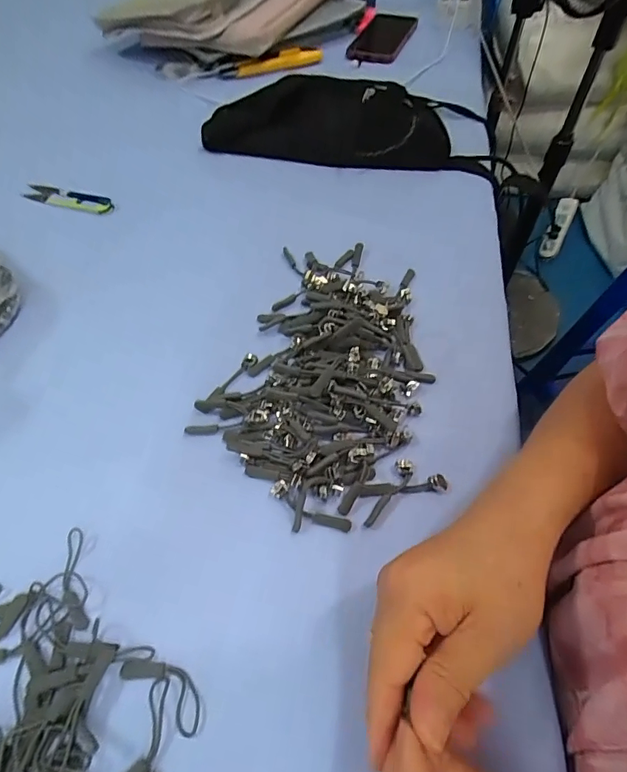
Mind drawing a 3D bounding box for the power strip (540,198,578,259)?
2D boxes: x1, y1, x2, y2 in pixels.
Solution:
[{"bbox_3d":[0.795,-0.515,1.470,0.060,0.035,0.195,23,98,16],"label":"power strip"}]

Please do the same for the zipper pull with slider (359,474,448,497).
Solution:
[{"bbox_3d":[0.062,0.069,0.313,0.060,0.006,0.011,-5,57,-4],"label":"zipper pull with slider"}]

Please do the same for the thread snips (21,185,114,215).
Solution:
[{"bbox_3d":[-0.278,-0.213,0.517,0.112,0.009,0.034,14,58,8],"label":"thread snips"}]

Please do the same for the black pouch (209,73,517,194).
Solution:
[{"bbox_3d":[0.051,-0.323,0.549,0.347,0.062,0.124,10,57,7],"label":"black pouch"}]

